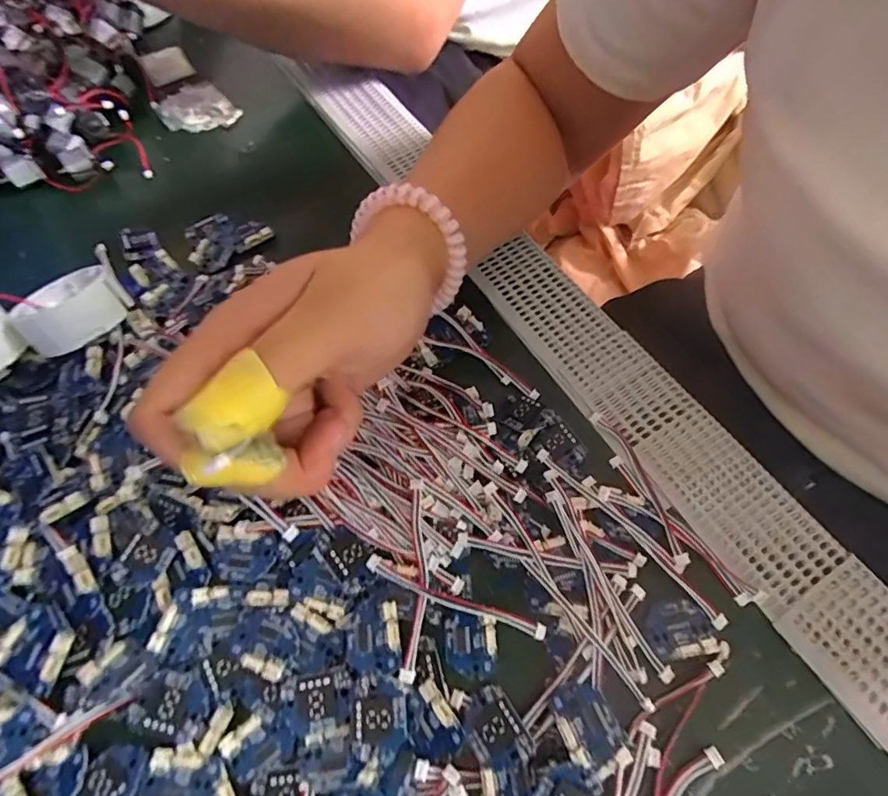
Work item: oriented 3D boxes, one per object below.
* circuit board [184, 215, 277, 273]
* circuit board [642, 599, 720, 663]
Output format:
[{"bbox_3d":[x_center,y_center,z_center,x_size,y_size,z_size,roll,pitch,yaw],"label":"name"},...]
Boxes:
[{"bbox_3d":[-0.144,-0.105,0.327,0.040,0.004,0.049,40,69,18],"label":"circuit board"},{"bbox_3d":[0.102,0.100,0.218,0.028,0.006,0.022,-11,63,-5],"label":"circuit board"}]

